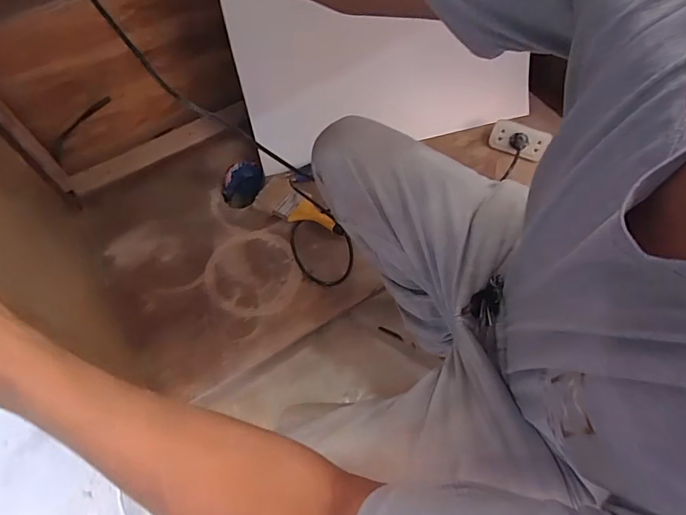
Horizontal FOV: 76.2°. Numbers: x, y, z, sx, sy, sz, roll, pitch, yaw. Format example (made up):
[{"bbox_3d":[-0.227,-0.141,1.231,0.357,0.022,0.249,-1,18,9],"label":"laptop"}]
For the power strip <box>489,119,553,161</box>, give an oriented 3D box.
[{"bbox_3d":[0.360,-0.241,0.894,0.110,0.058,0.032,21,22,15],"label":"power strip"}]

